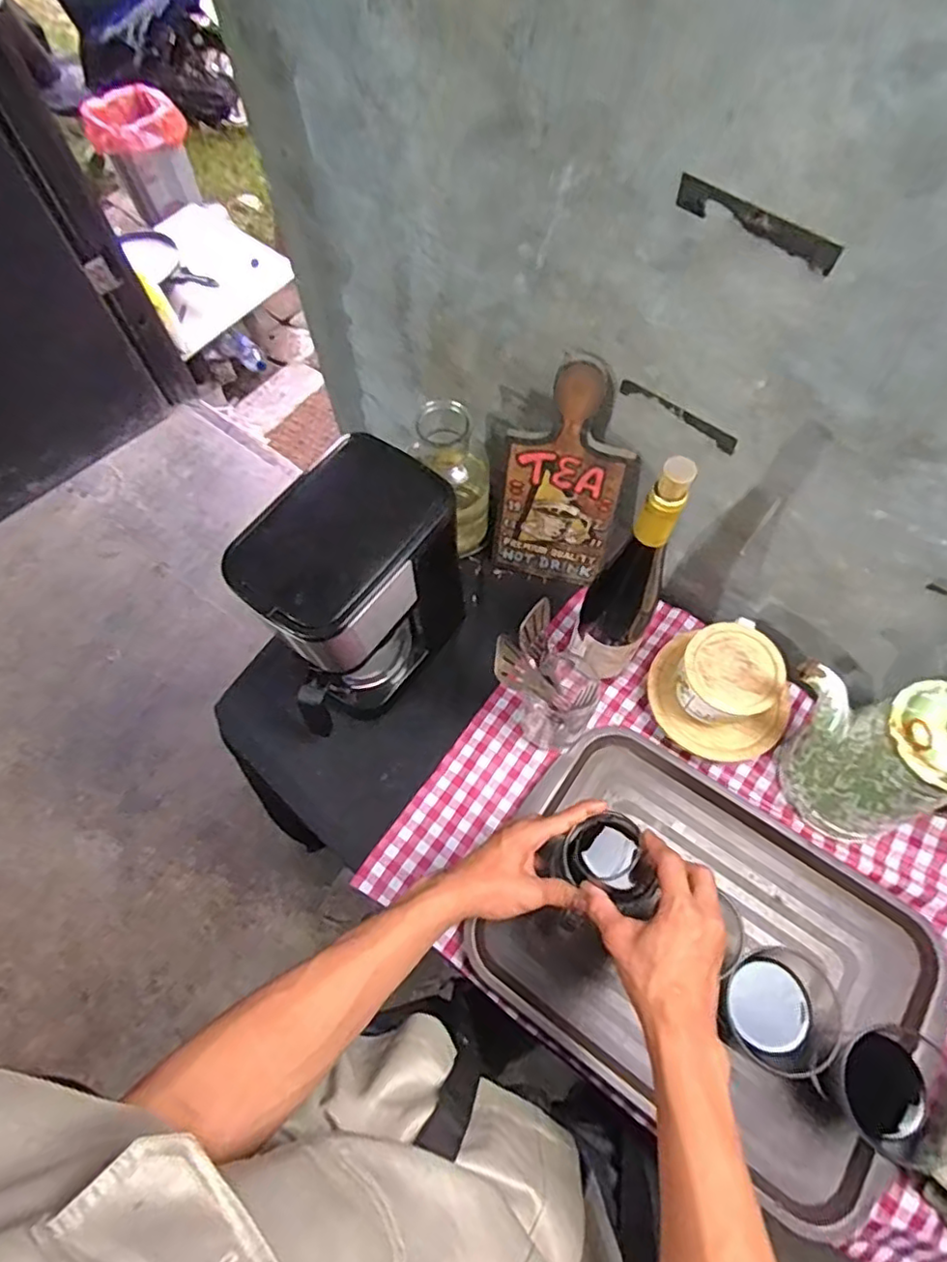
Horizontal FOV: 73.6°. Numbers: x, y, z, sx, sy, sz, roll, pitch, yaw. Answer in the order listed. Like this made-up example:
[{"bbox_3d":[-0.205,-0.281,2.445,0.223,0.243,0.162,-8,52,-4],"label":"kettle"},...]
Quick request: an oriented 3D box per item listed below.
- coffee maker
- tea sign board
[{"bbox_3d":[-0.128,-0.031,0.663,0.131,0.259,0.218,36,71,15],"label":"coffee maker"},{"bbox_3d":[0.106,-0.165,0.722,0.146,0.282,0.009,15,48,6],"label":"tea sign board"}]

